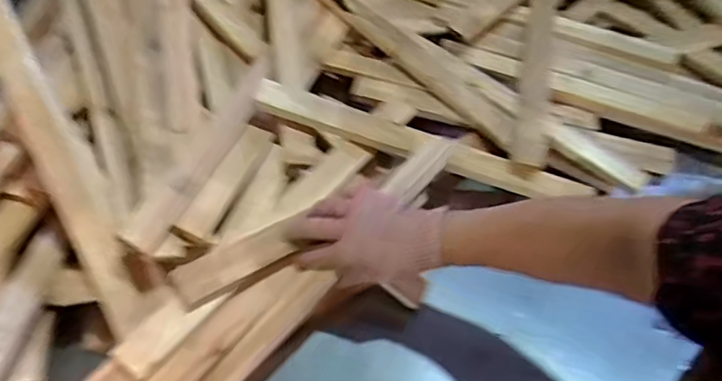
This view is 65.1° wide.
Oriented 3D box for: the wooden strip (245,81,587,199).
[{"bbox_3d":[0.090,-0.061,0.781,0.468,0.030,0.038,17,53,-10],"label":"wooden strip"}]

